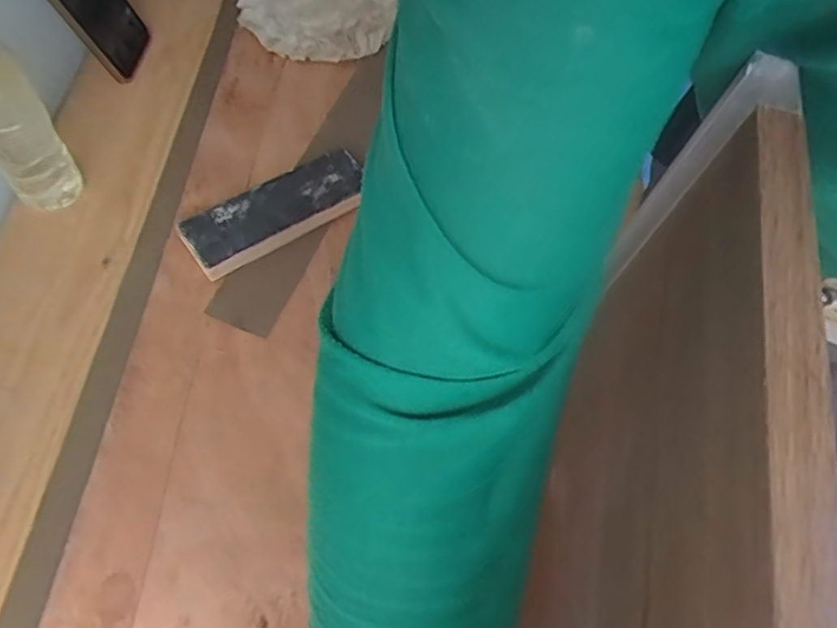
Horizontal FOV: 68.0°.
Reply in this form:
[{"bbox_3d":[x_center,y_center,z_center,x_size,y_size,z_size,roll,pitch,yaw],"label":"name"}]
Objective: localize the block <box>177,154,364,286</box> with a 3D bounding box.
[{"bbox_3d":[-0.132,-0.097,0.575,0.170,0.021,0.059,-30,70,-21],"label":"block"}]

